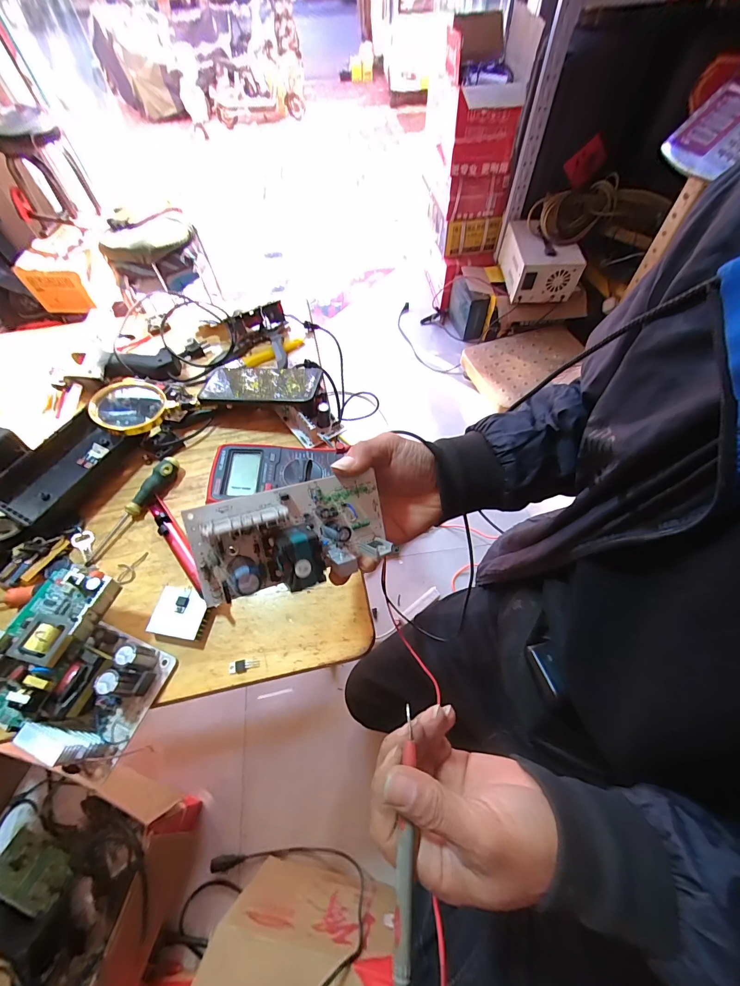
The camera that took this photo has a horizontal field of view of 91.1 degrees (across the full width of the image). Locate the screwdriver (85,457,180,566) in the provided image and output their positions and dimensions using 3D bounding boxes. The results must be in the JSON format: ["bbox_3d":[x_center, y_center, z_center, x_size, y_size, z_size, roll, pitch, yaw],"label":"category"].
[{"bbox_3d":[-0.294,0.017,0.448,0.021,0.028,0.152,22,63,15],"label":"screwdriver"}]

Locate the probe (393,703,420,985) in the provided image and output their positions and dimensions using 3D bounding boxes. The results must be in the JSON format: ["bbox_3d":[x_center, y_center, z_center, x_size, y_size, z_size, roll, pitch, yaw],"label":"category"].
[{"bbox_3d":[0.022,0.213,0.220,0.011,0.013,0.142,3,59,4],"label":"probe"}]

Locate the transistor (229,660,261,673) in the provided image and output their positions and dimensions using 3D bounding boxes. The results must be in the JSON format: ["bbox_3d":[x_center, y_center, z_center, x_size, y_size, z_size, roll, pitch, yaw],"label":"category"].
[{"bbox_3d":[-0.127,0.175,0.366,0.030,0.004,0.012,-5,59,-1],"label":"transistor"}]

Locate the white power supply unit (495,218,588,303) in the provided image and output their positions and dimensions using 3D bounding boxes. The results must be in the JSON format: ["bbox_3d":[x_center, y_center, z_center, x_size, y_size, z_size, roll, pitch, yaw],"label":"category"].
[{"bbox_3d":[0.571,-0.807,1.256,0.215,0.142,0.292,-3,59,0],"label":"white power supply unit"}]

